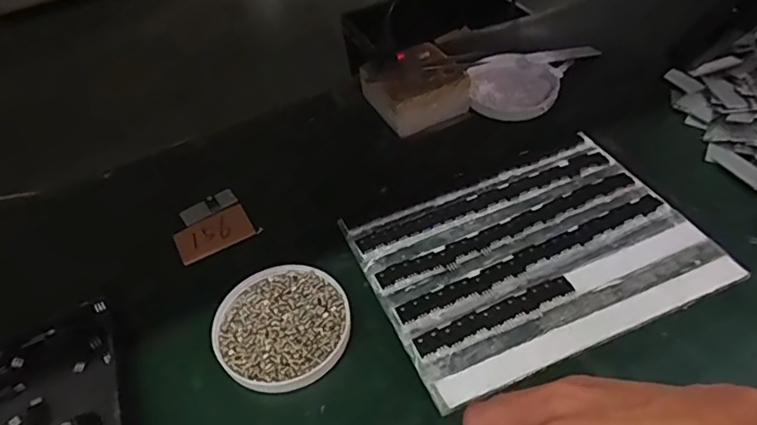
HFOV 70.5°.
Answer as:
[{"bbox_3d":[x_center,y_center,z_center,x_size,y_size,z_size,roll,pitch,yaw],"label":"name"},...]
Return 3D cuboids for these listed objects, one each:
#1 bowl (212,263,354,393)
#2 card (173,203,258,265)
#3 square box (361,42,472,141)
[{"bbox_3d":[-0.070,0.082,0.394,0.095,0.012,0.098,-4,47,4],"label":"bowl"},{"bbox_3d":[-0.147,0.018,0.478,0.066,0.004,0.046,-25,49,-15],"label":"card"},{"bbox_3d":[0.039,-0.131,0.560,0.094,0.039,0.097,-25,49,-15],"label":"square box"}]

